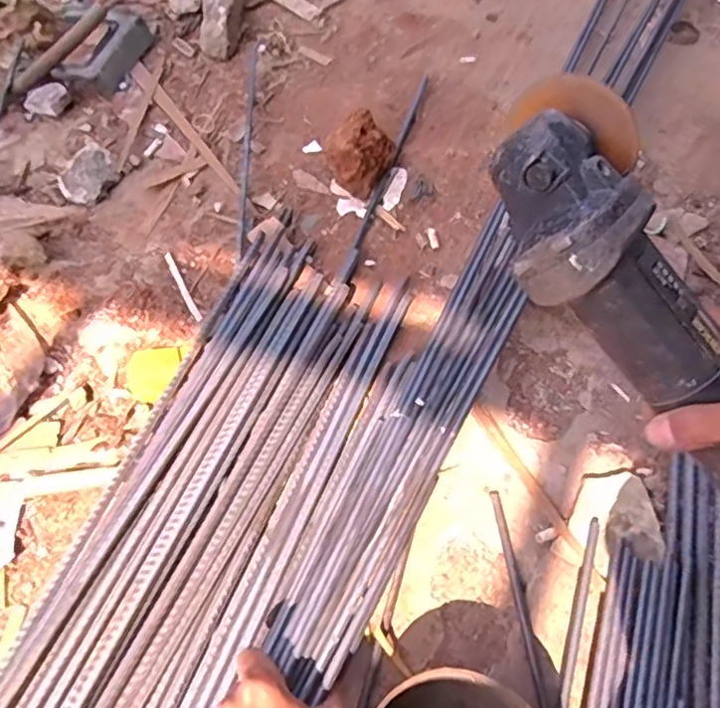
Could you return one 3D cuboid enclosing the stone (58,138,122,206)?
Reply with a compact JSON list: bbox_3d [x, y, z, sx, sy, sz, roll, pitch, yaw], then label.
[{"bbox_3d":[-0.309,-0.206,0.717,0.042,0.031,0.071,26,63,11],"label":"stone"}]

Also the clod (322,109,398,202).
[{"bbox_3d":[0.002,-0.229,0.718,0.062,0.077,0.075,28,63,12],"label":"clod"}]

